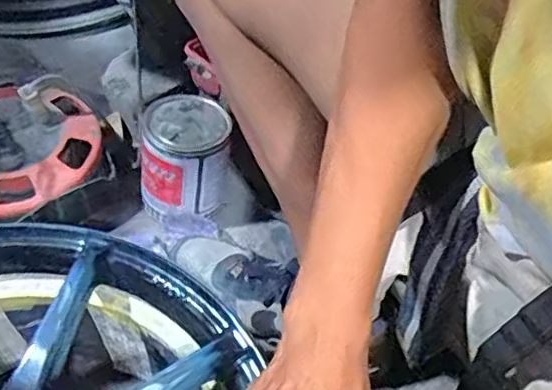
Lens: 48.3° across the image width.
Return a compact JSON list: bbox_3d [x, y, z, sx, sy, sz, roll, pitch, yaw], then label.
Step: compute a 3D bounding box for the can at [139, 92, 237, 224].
[{"bbox_3d":[-0.112,-0.038,0.763,0.112,0.125,0.122,2,51,-5],"label":"can"}]

